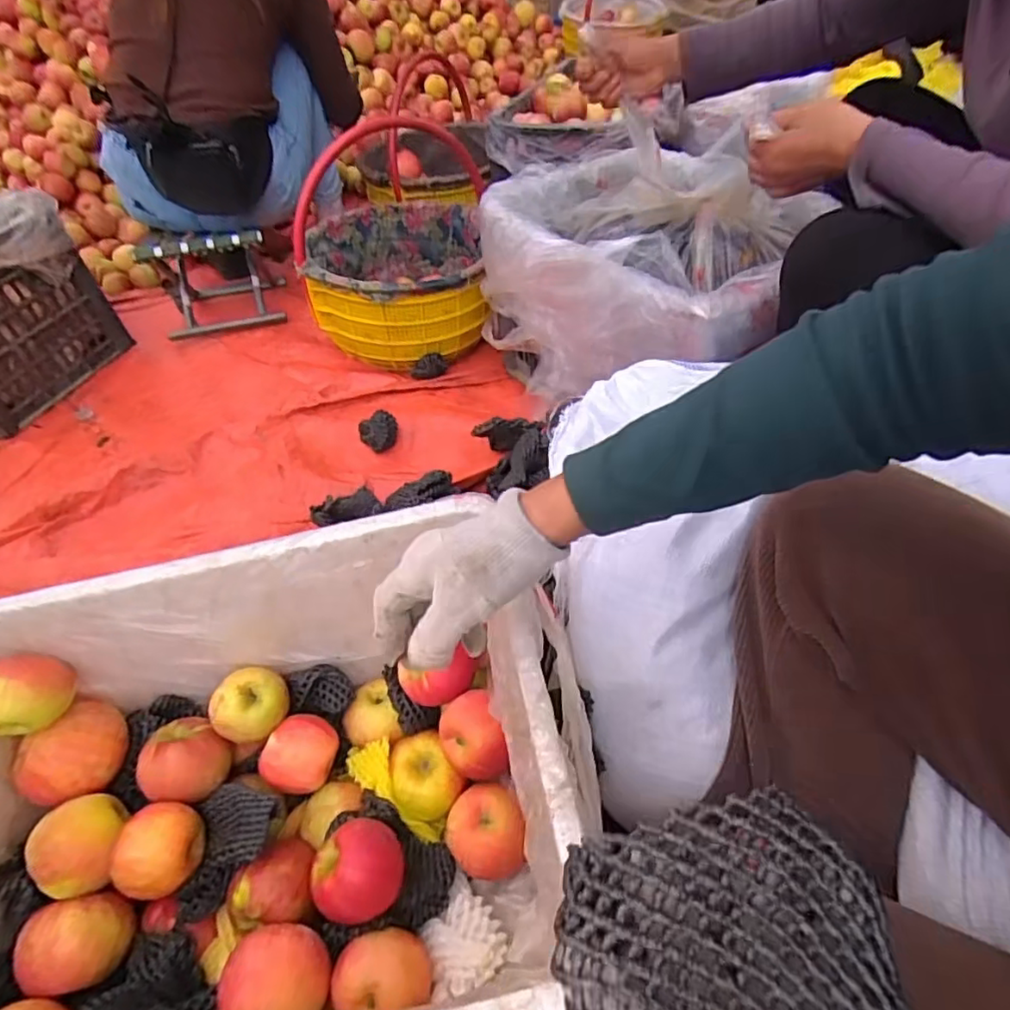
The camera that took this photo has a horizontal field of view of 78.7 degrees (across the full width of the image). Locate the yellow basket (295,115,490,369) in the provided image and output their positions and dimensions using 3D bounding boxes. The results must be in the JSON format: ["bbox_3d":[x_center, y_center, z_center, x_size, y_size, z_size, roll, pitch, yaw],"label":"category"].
[{"bbox_3d":[-0.204,-0.489,1.143,0.336,0.362,0.383,-8,48,-2],"label":"yellow basket"}]

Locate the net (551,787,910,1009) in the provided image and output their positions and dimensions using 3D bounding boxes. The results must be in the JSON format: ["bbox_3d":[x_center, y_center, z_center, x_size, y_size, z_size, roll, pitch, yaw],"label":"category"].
[{"bbox_3d":[0.077,0.148,0.208,0.110,0.019,0.089,-22,50,-14],"label":"net"}]

